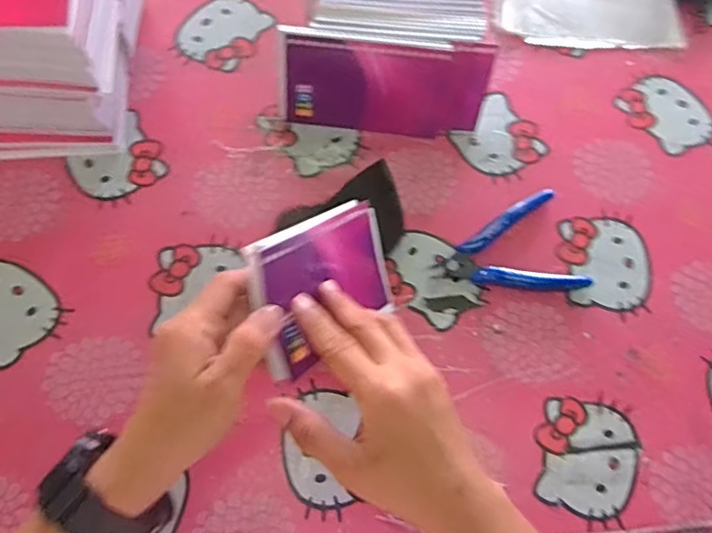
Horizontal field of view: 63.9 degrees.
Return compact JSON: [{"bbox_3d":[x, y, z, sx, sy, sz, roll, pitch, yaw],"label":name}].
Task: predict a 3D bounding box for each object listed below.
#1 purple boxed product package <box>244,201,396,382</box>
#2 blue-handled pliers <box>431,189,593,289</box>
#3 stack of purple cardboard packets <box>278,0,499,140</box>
[{"bbox_3d":[-0.017,0.008,0.378,0.017,0.144,0.083,-3,104,33],"label":"purple boxed product package"},{"bbox_3d":[0.119,-0.008,0.454,0.113,0.011,0.082,-18,72,-9],"label":"blue-handled pliers"},{"bbox_3d":[0.027,-0.201,0.481,0.160,0.082,0.154,5,70,-1],"label":"stack of purple cardboard packets"}]

